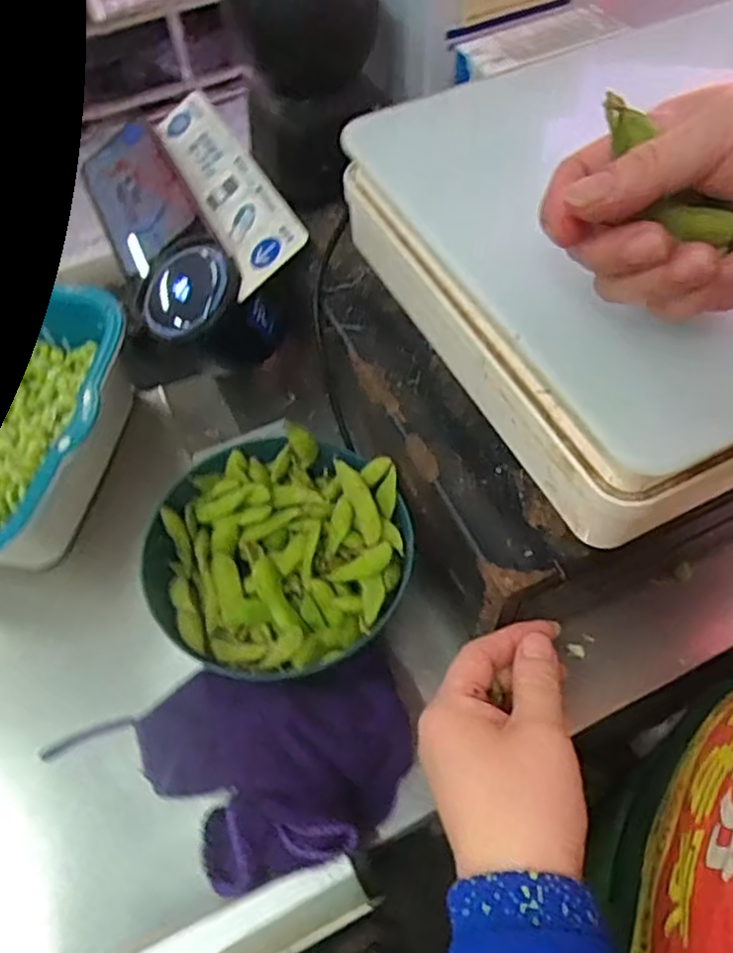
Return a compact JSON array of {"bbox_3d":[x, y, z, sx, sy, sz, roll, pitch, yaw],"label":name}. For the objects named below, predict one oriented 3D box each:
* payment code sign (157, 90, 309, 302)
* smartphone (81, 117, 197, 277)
[{"bbox_3d":[-0.106,-0.223,0.505,0.059,0.008,0.224,-35,59,12],"label":"payment code sign"},{"bbox_3d":[-0.180,-0.223,0.528,0.074,0.010,0.157,-36,60,12],"label":"smartphone"}]

